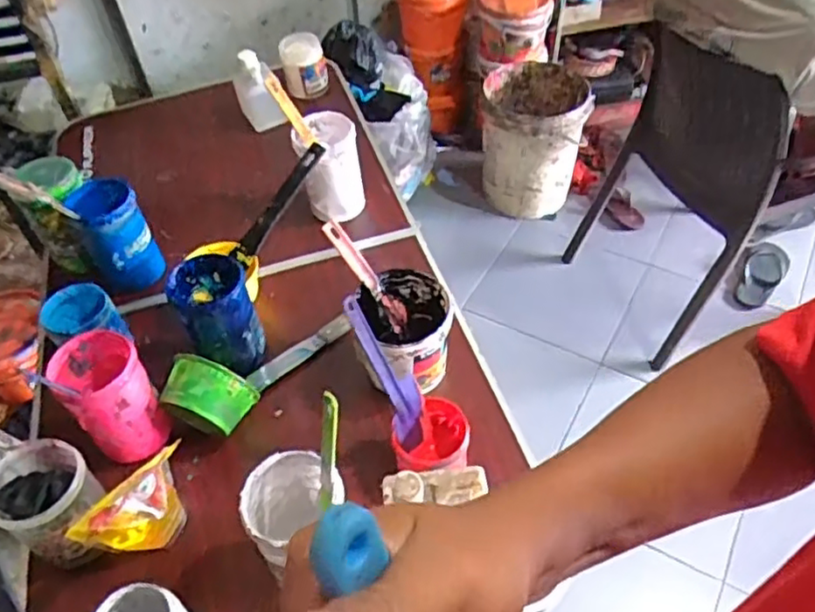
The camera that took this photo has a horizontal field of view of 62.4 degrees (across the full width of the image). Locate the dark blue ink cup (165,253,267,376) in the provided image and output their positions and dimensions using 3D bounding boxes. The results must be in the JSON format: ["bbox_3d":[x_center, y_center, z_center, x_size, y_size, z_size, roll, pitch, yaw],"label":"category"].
[{"bbox_3d":[-0.252,0.016,0.899,0.094,0.161,0.086,-1,49,2],"label":"dark blue ink cup"}]

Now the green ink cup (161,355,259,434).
[{"bbox_3d":[-0.241,0.111,0.815,0.096,0.078,0.060,12,51,13],"label":"green ink cup"}]

